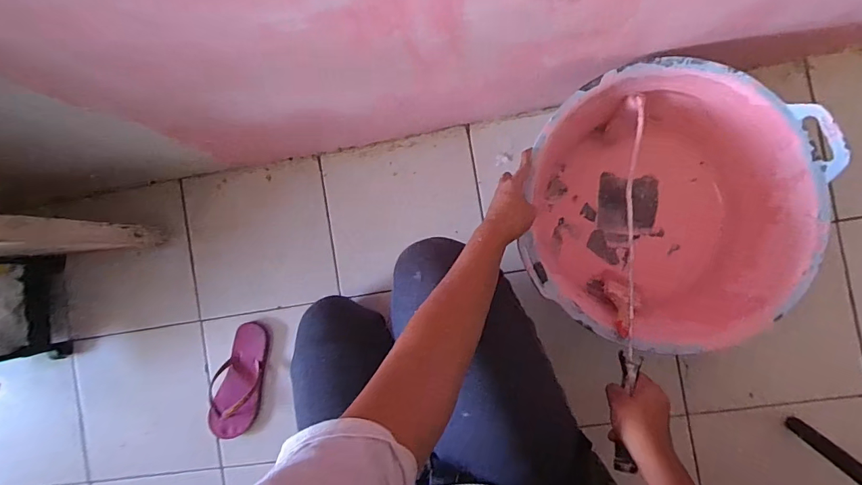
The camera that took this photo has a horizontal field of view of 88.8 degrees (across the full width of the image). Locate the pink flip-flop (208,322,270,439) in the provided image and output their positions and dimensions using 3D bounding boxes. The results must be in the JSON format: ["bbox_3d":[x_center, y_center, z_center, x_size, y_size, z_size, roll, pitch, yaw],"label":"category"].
[{"bbox_3d":[-0.388,0.279,0.876,0.099,0.040,0.231,11,90,7],"label":"pink flip-flop"}]

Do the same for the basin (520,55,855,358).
[{"bbox_3d":[0.362,-0.054,0.729,0.396,0.215,0.406,0,92,7],"label":"basin"}]

